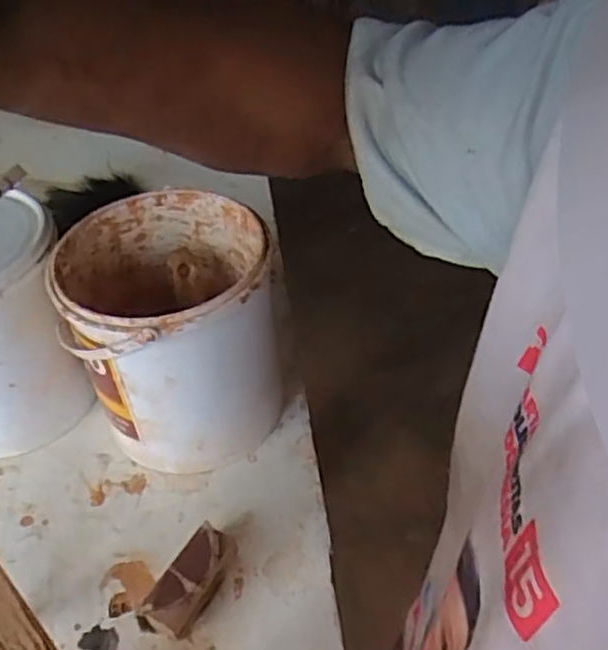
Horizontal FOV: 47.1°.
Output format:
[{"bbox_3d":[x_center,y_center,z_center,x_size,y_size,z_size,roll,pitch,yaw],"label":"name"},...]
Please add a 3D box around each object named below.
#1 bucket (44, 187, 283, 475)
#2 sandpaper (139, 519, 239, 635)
[{"bbox_3d":[-0.112,0.009,0.638,0.169,0.194,0.180,-2,43,2],"label":"bucket"},{"bbox_3d":[-0.088,0.200,0.549,0.034,0.031,0.083,18,47,22],"label":"sandpaper"}]

